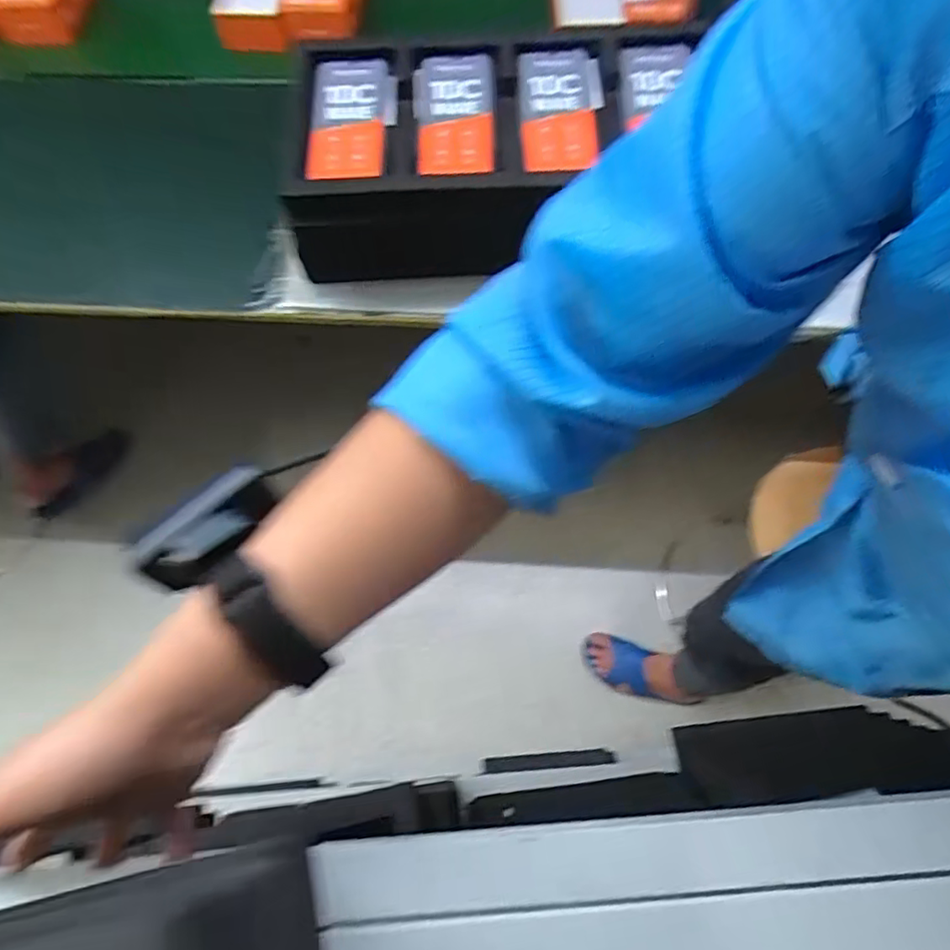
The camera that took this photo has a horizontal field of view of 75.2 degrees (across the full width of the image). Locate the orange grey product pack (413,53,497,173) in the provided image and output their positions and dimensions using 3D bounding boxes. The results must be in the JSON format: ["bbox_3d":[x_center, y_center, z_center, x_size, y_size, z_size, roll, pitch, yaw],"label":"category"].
[{"bbox_3d":[-0.024,-0.419,0.708,0.089,0.042,0.152,-2,66,2],"label":"orange grey product pack"}]

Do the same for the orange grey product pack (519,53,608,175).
[{"bbox_3d":[0.095,-0.411,0.679,0.091,0.036,0.171,-1,66,2],"label":"orange grey product pack"}]

